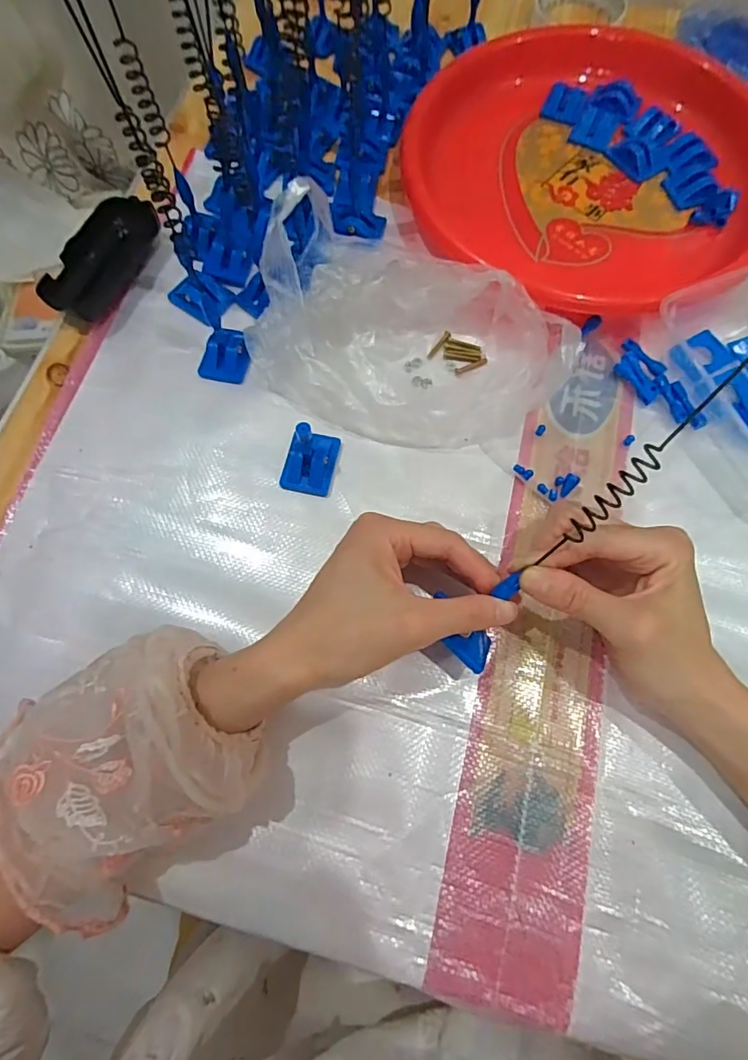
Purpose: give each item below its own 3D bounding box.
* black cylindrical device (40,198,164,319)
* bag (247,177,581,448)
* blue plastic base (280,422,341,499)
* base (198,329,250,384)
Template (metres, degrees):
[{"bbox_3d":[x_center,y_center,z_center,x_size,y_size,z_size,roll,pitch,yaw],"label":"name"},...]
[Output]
[{"bbox_3d":[-0.213,-0.215,0.401,0.043,0.024,0.117,16,72,6],"label":"black cylindrical device"},{"bbox_3d":[0.026,-0.134,0.349,0.207,0.074,0.131,21,73,8],"label":"bag"},{"bbox_3d":[-0.044,-0.048,0.350,0.033,0.026,0.042,12,72,5],"label":"blue plastic base"},{"bbox_3d":[-0.110,-0.128,0.378,0.035,0.009,0.036,9,104,0],"label":"base"}]

